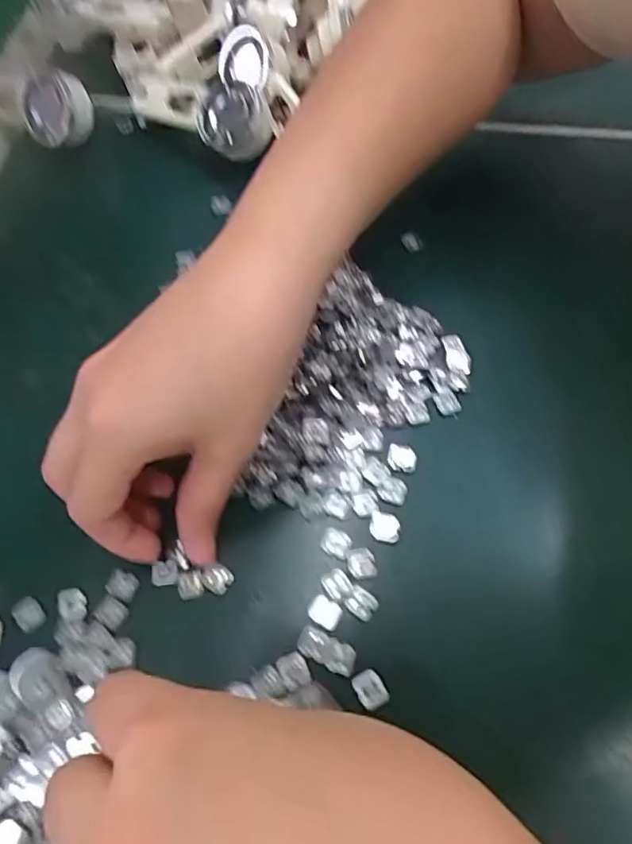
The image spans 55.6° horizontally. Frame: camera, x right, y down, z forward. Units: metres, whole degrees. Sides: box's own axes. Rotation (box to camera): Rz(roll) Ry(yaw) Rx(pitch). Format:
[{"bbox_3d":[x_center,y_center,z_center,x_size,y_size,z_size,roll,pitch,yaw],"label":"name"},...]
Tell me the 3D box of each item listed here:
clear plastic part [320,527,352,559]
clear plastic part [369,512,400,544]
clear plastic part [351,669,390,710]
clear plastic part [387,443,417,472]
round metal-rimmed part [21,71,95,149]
[{"bbox_3d":[0.008,0.050,0.252,0.012,0.004,0.011,22,65,15],"label":"clear plastic part"},{"bbox_3d":[0.029,0.044,0.256,0.012,0.006,0.011,13,63,10],"label":"clear plastic part"},{"bbox_3d":[0.021,0.100,0.225,0.011,0.004,0.013,-30,64,-12],"label":"clear plastic part"},{"bbox_3d":[0.039,0.015,0.266,0.013,0.006,0.009,7,62,7],"label":"clear plastic part"},{"bbox_3d":[-0.158,-0.188,0.365,0.041,0.039,0.024,-15,62,-9],"label":"round metal-rimmed part"}]

